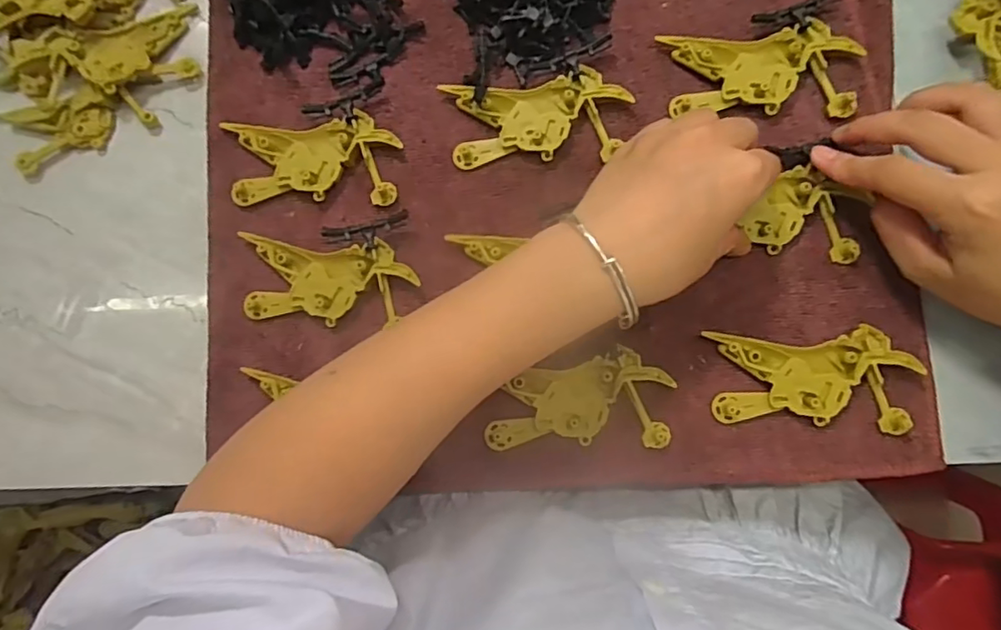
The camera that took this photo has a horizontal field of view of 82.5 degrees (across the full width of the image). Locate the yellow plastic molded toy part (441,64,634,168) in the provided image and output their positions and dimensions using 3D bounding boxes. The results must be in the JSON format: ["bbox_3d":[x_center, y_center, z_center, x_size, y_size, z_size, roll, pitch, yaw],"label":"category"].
[{"bbox_3d":[0.021,-0.112,0.324,0.098,0.009,0.048,-7,85,4],"label":"yellow plastic molded toy part"}]

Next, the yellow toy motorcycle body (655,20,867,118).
[{"bbox_3d":[0.143,-0.134,0.316,0.099,0.009,0.046,2,86,5],"label":"yellow toy motorcycle body"}]

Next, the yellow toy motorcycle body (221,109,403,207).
[{"bbox_3d":[-0.107,-0.089,0.332,0.095,0.009,0.049,0,86,5],"label":"yellow toy motorcycle body"}]

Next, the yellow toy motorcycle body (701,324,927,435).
[{"bbox_3d":[0.162,0.033,0.300,0.101,0.008,0.050,3,86,5],"label":"yellow toy motorcycle body"}]

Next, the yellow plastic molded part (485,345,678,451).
[{"bbox_3d":[0.042,0.046,0.309,0.096,0.006,0.050,-2,86,5],"label":"yellow plastic molded part"}]

